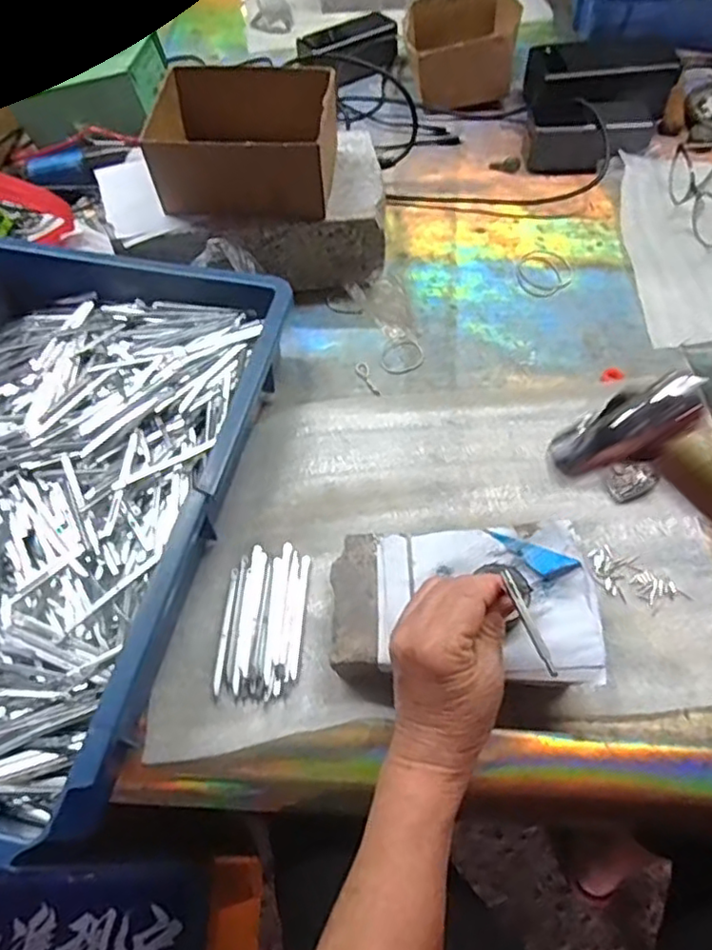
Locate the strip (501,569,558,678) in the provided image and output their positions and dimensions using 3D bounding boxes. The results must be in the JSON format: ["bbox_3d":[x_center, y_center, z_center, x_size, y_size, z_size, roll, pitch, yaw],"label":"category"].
[{"bbox_3d":[0.092,0.078,0.334,0.005,0.005,0.059,-17,66,-8],"label":"strip"}]

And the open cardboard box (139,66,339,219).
[{"bbox_3d":[-0.099,-0.297,0.561,0.147,0.069,0.122,1,58,3],"label":"open cardboard box"}]

